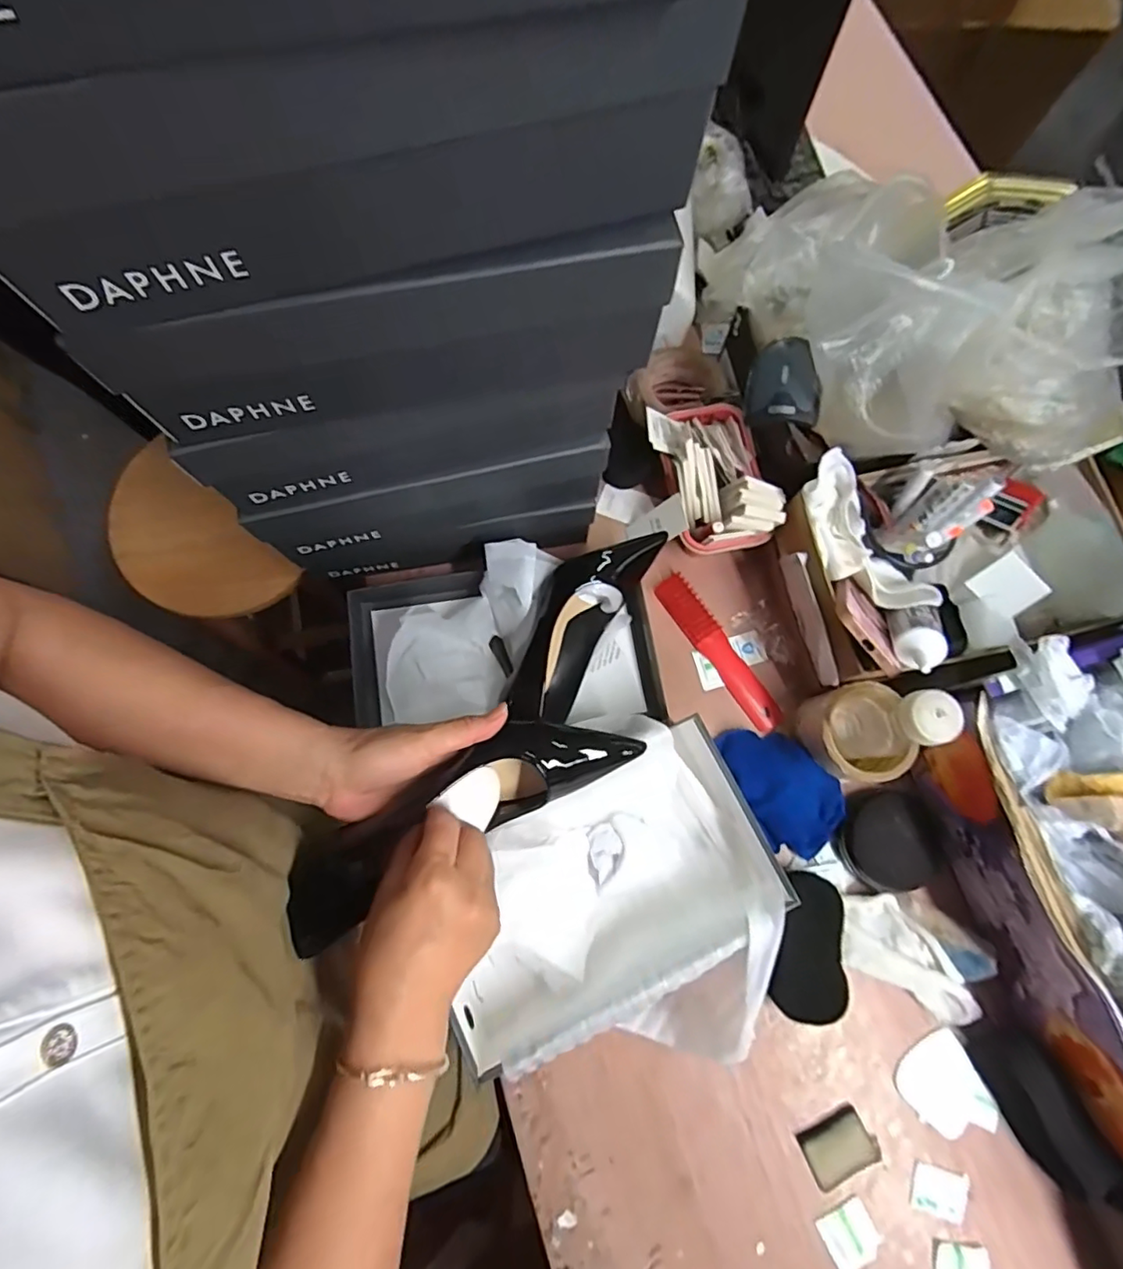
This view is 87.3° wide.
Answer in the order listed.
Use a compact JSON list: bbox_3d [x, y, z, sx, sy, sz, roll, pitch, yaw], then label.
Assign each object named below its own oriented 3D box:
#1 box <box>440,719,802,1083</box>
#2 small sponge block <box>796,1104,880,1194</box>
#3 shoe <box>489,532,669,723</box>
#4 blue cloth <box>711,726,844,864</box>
[{"bbox_3d":[0.037,0.215,0.526,0.285,0.114,0.188,-28,79,-7],"label":"box"},{"bbox_3d":[0.248,0.457,0.524,0.063,0.010,0.046,-25,78,-6],"label":"small sponge block"},{"bbox_3d":[0.008,-0.022,0.601,0.101,0.069,0.227,33,97,7],"label":"shoe"},{"bbox_3d":[0.217,0.150,0.574,0.088,0.042,0.138,-27,78,-7],"label":"blue cloth"}]

